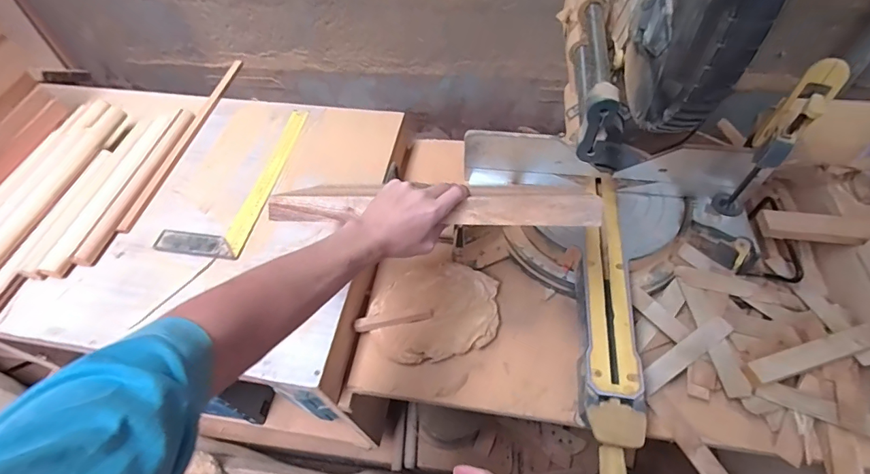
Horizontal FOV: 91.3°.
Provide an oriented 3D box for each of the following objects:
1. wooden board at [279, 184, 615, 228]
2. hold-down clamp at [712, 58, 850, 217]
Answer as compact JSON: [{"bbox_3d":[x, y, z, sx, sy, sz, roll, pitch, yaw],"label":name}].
[{"bbox_3d":[-0.008,-0.039,0.534,0.413,0.047,0.013,2,12,8],"label":"wooden board"},{"bbox_3d":[0.502,-0.130,0.638,0.054,0.265,0.048,25,59,19],"label":"hold-down clamp"}]

